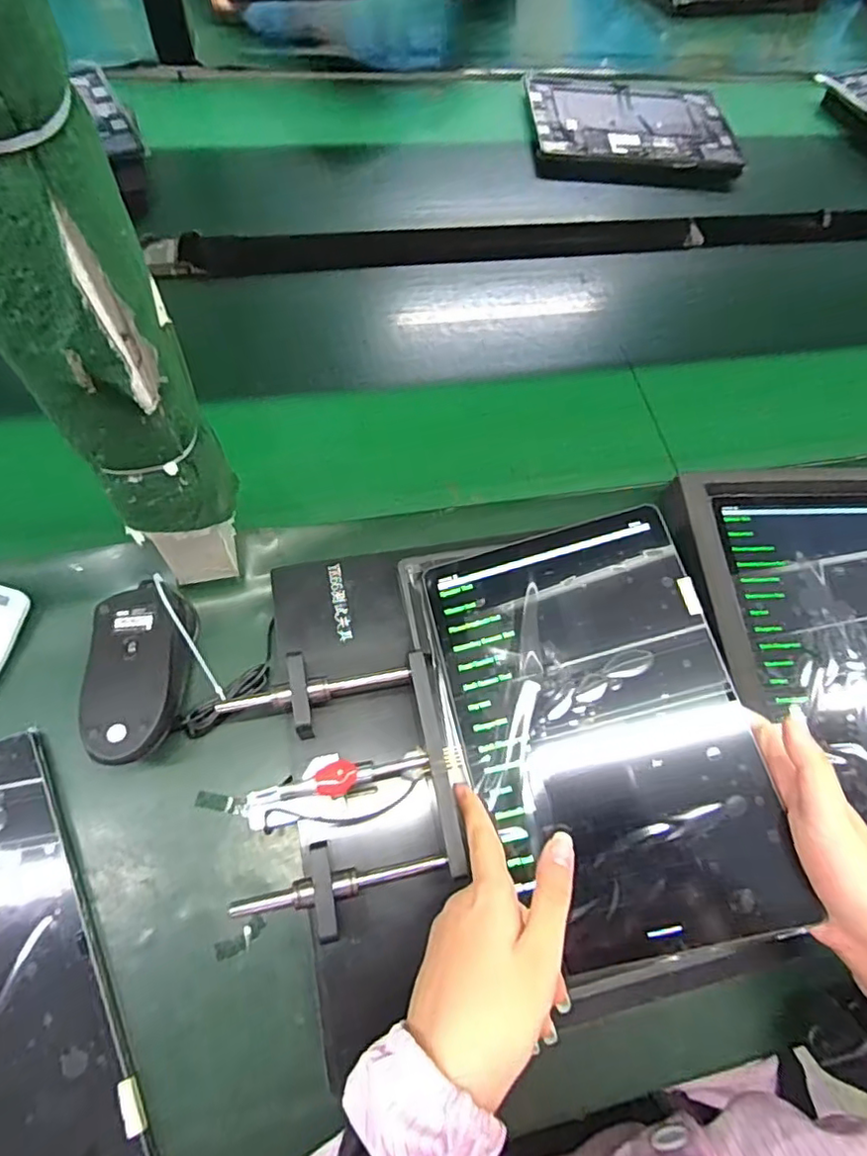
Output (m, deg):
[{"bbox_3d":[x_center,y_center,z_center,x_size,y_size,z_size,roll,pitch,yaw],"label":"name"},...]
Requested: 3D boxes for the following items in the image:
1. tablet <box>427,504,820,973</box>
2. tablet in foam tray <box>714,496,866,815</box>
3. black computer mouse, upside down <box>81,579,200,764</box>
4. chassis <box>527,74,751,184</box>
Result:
[{"bbox_3d":[0.101,0.087,0.367,0.163,0.008,0.253,-16,69,6],"label":"tablet"},{"bbox_3d":[0.320,0.052,0.452,0.168,0.011,0.255,-2,68,-8],"label":"tablet in foam tray"},{"bbox_3d":[-0.190,0.058,0.384,0.060,0.044,0.123,2,65,-9],"label":"black computer mouse, upside down"},{"bbox_3d":[0.245,-0.563,0.748,0.251,0.034,0.181,0,64,-6],"label":"chassis"}]

